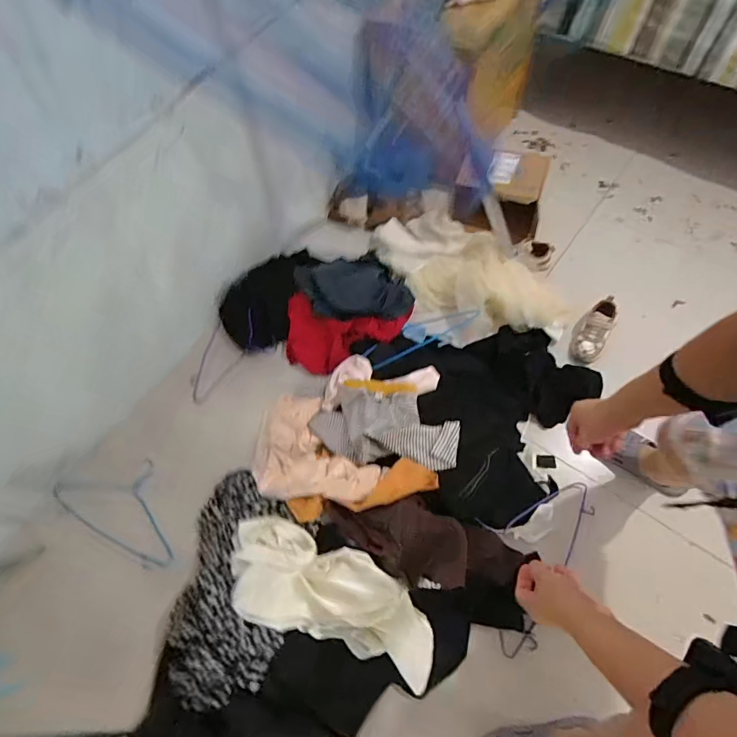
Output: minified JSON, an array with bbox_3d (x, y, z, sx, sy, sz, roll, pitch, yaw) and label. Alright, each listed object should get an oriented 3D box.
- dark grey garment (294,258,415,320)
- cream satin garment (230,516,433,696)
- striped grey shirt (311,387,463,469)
[{"bbox_3d":[-0.046,-0.241,1.350,0.355,0.065,0.188,3,68,9],"label":"dark grey garment"},{"bbox_3d":[-0.081,0.508,0.994,0.497,0.069,0.204,20,71,8],"label":"cream satin garment"},{"bbox_3d":[0.016,0.144,1.110,0.398,0.121,0.186,7,69,25],"label":"striped grey shirt"}]

